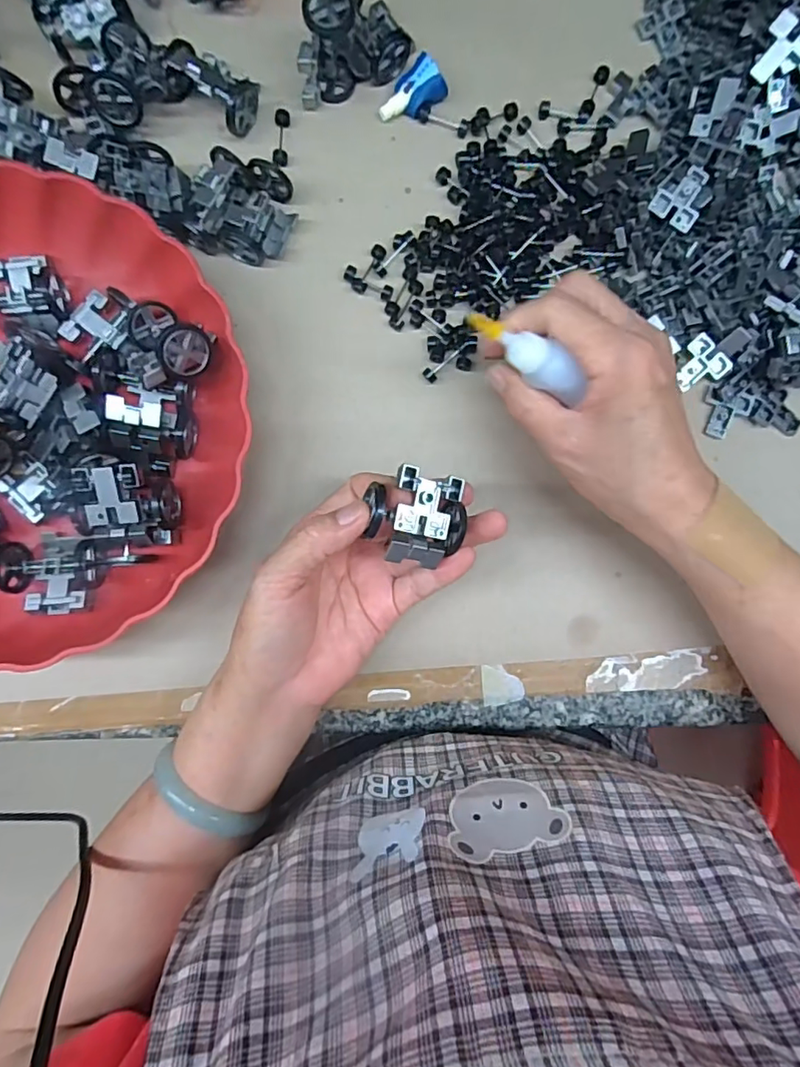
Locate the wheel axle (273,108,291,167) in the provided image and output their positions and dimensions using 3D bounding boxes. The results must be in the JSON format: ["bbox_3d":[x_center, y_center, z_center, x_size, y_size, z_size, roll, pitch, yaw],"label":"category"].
[{"bbox_3d":[-0.071,-0.236,0.326,0.009,0.007,0.033,2,88,-4],"label":"wheel axle"}]

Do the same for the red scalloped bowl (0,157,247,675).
[{"bbox_3d":[-0.202,-0.059,0.289,0.234,0.050,0.241,0,88,-4],"label":"red scalloped bowl"}]

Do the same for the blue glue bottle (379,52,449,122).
[{"bbox_3d":[0.007,-0.263,0.328,0.038,0.018,0.022,-37,91,-4],"label":"blue glue bottle"}]

